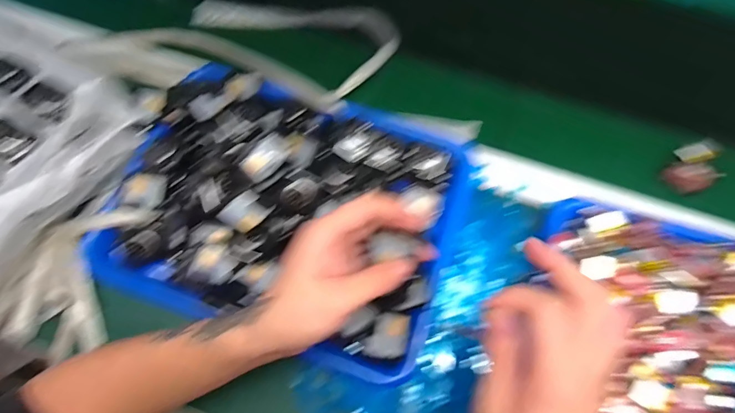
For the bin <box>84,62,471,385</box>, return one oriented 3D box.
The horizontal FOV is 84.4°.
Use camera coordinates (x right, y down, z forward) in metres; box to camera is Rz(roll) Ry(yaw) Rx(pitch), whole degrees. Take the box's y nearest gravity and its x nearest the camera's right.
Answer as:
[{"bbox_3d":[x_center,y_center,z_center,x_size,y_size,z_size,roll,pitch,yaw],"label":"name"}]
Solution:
[{"bbox_3d":[-0.081,0.002,0.406,0.326,0.072,0.250,19,71,8],"label":"bin"}]

